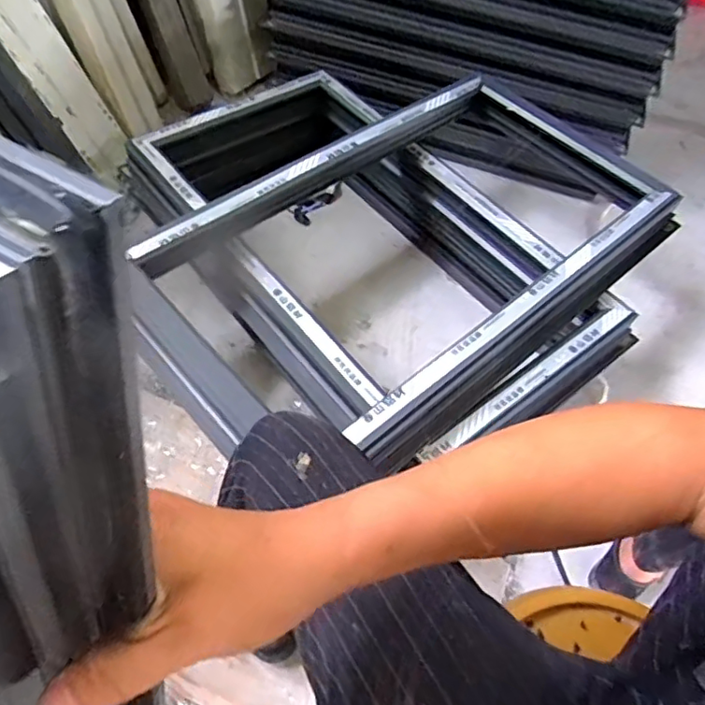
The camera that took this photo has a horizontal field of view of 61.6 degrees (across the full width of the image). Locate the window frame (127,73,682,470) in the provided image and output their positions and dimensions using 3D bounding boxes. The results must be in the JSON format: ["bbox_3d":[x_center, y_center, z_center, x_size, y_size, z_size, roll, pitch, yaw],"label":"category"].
[{"bbox_3d":[0.132,-0.197,1.007,0.837,0.074,0.522,-35,65,-24],"label":"window frame"}]

